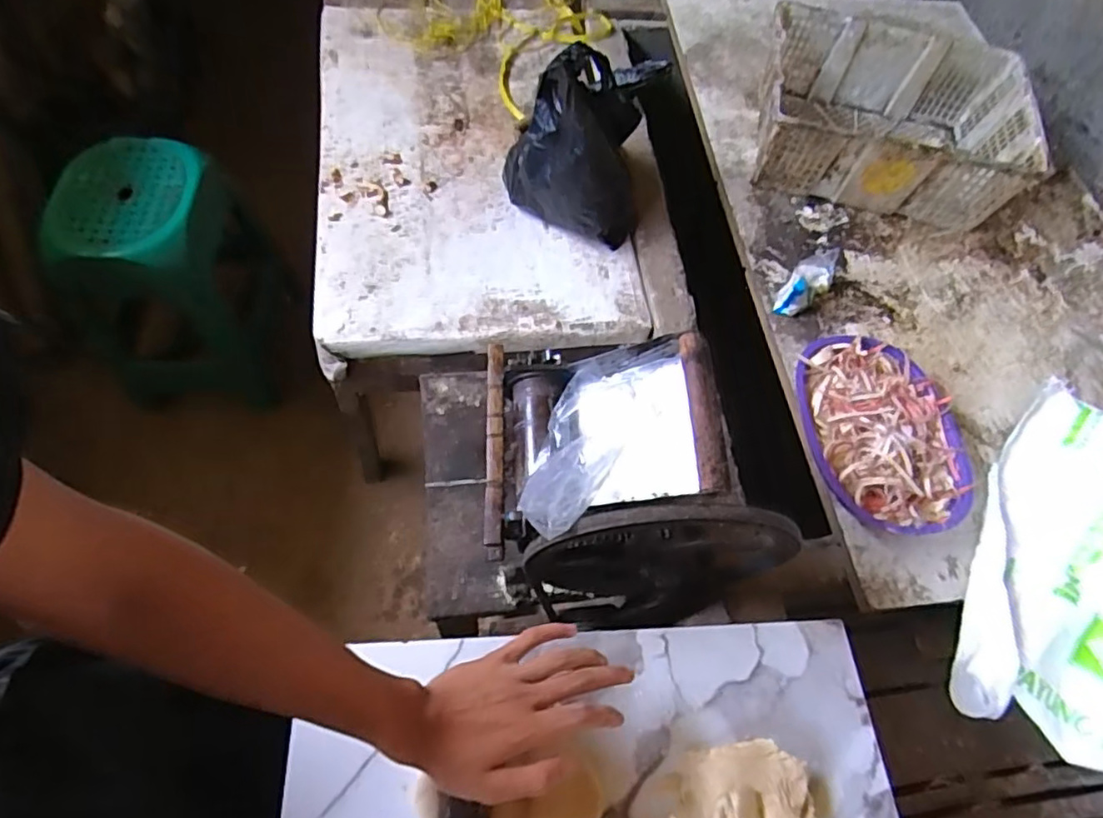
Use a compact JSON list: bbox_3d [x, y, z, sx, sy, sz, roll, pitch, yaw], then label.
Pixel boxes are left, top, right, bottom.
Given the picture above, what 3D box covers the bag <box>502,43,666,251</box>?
[{"bbox_3d":[0.048,-0.437,1.047,0.230,0.280,0.178,1,61,-9],"label":"bag"}]

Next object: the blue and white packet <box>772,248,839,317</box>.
[{"bbox_3d":[0.432,-0.220,1.059,0.060,0.062,0.153,39,76,19],"label":"blue and white packet"}]

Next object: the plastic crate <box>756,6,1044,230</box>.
[{"bbox_3d":[0.637,-0.561,1.229,0.463,0.166,0.367,14,60,-1],"label":"plastic crate"}]

